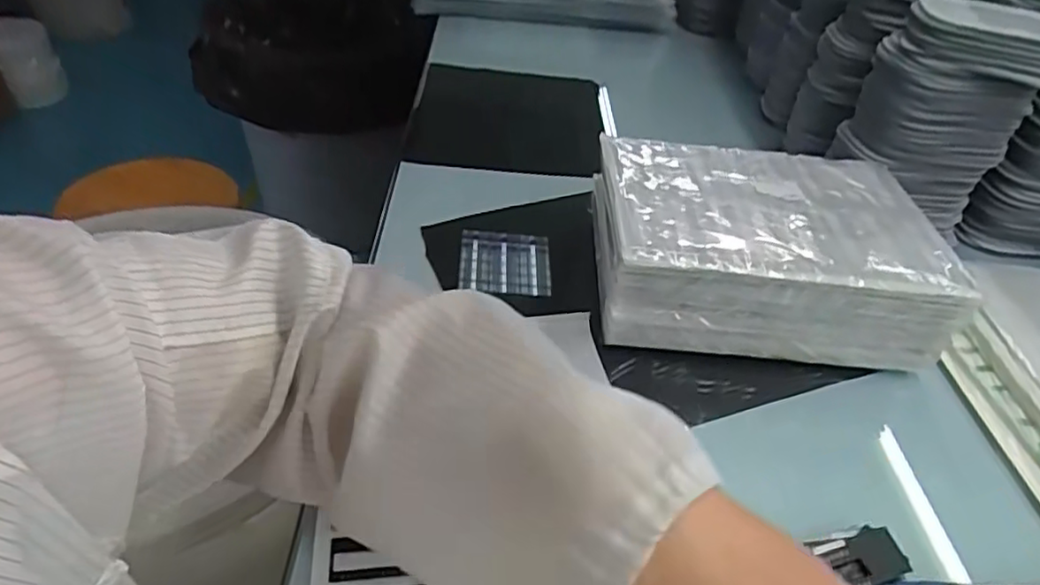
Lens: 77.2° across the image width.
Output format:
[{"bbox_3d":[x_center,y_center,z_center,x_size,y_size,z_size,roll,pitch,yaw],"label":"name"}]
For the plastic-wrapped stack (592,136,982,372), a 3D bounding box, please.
[{"bbox_3d":[0.201,-0.040,0.559,0.271,0.091,0.191,6,40,-1],"label":"plastic-wrapped stack"}]

